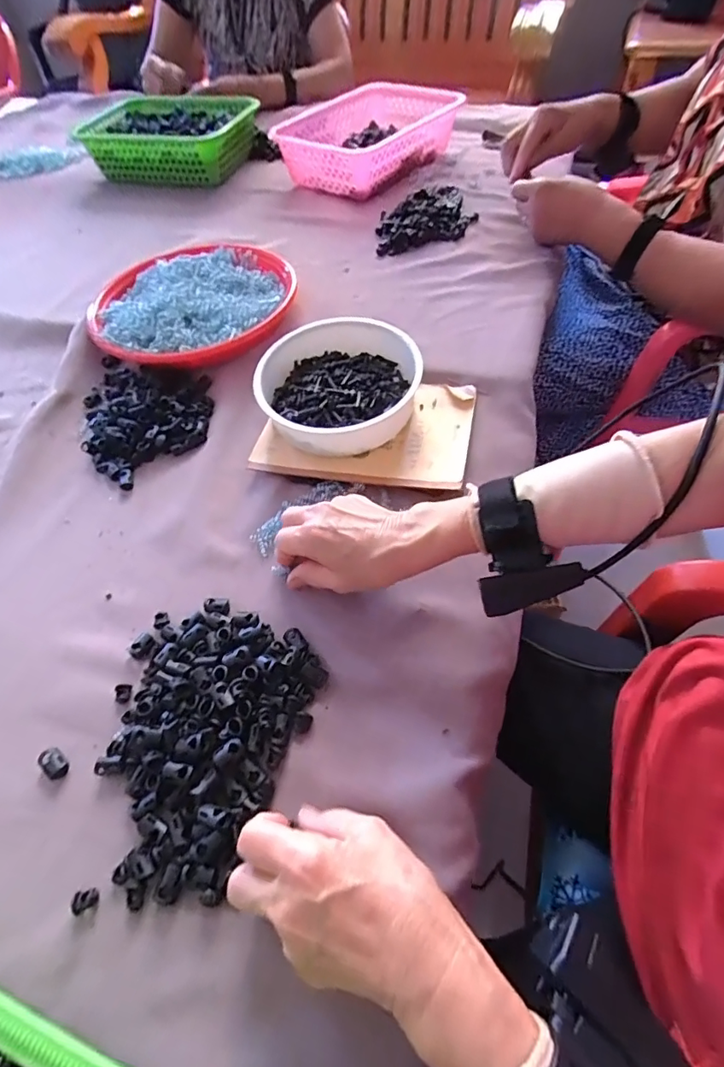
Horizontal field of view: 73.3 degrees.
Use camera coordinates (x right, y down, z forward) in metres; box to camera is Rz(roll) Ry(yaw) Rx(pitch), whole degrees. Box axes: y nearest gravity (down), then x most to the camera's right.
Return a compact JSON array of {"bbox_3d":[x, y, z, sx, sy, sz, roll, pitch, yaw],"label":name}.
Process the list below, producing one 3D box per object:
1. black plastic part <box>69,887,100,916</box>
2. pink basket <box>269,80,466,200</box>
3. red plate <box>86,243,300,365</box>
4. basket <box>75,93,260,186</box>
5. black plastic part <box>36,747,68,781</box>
[{"bbox_3d":[-0.166,0.219,0.289,0.017,0.005,0.012,-21,57,-10],"label":"black plastic part"},{"bbox_3d":[0.024,-0.671,0.824,0.198,0.078,0.335,29,63,21],"label":"pink basket"},{"bbox_3d":[-0.206,-0.286,0.605,0.235,0.048,0.232,-2,56,3],"label":"red plate"},{"bbox_3d":[-0.334,-0.699,0.871,0.280,0.079,0.196,12,58,12],"label":"basket"},{"bbox_3d":[-0.213,0.159,0.337,0.022,0.009,0.014,39,67,25],"label":"black plastic part"}]

